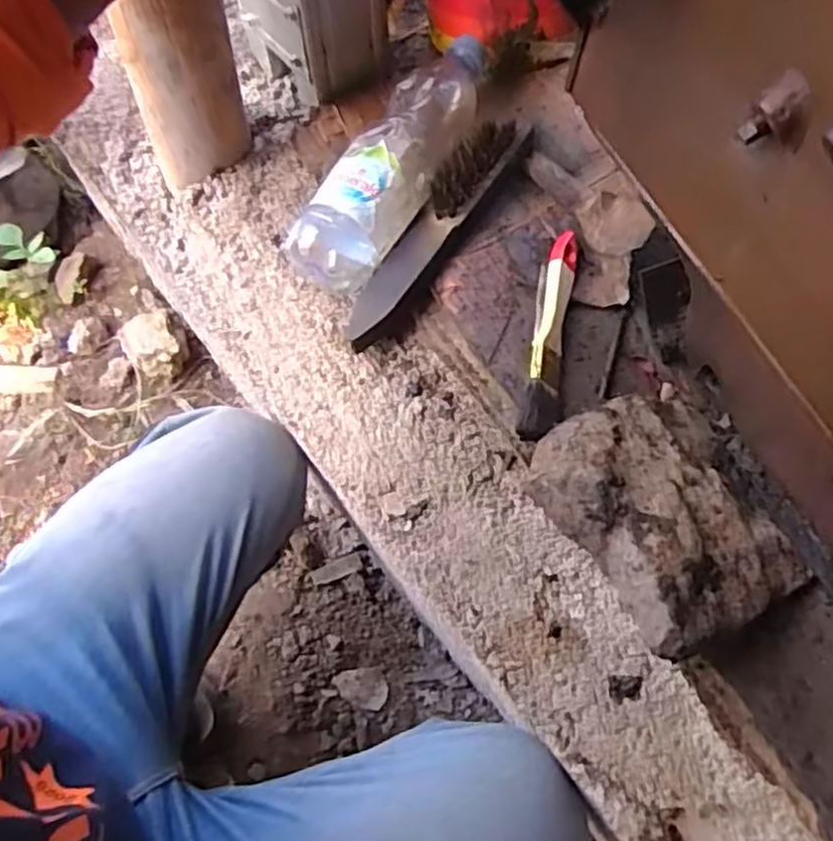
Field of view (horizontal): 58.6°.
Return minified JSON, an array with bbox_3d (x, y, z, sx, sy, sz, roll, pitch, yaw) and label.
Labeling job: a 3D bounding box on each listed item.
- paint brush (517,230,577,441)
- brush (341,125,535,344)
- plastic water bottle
[{"bbox_3d":[0.093,-0.058,0.514,0.023,0.025,0.165,11,63,5],"label":"paint brush"},{"bbox_3d":[0.013,-0.151,0.561,0.042,0.051,0.225,33,67,16],"label":"brush"},{"bbox_3d":[-0.013,-0.198,0.576,0.063,0.075,0.233,26,65,13],"label":"plastic water bottle"}]

